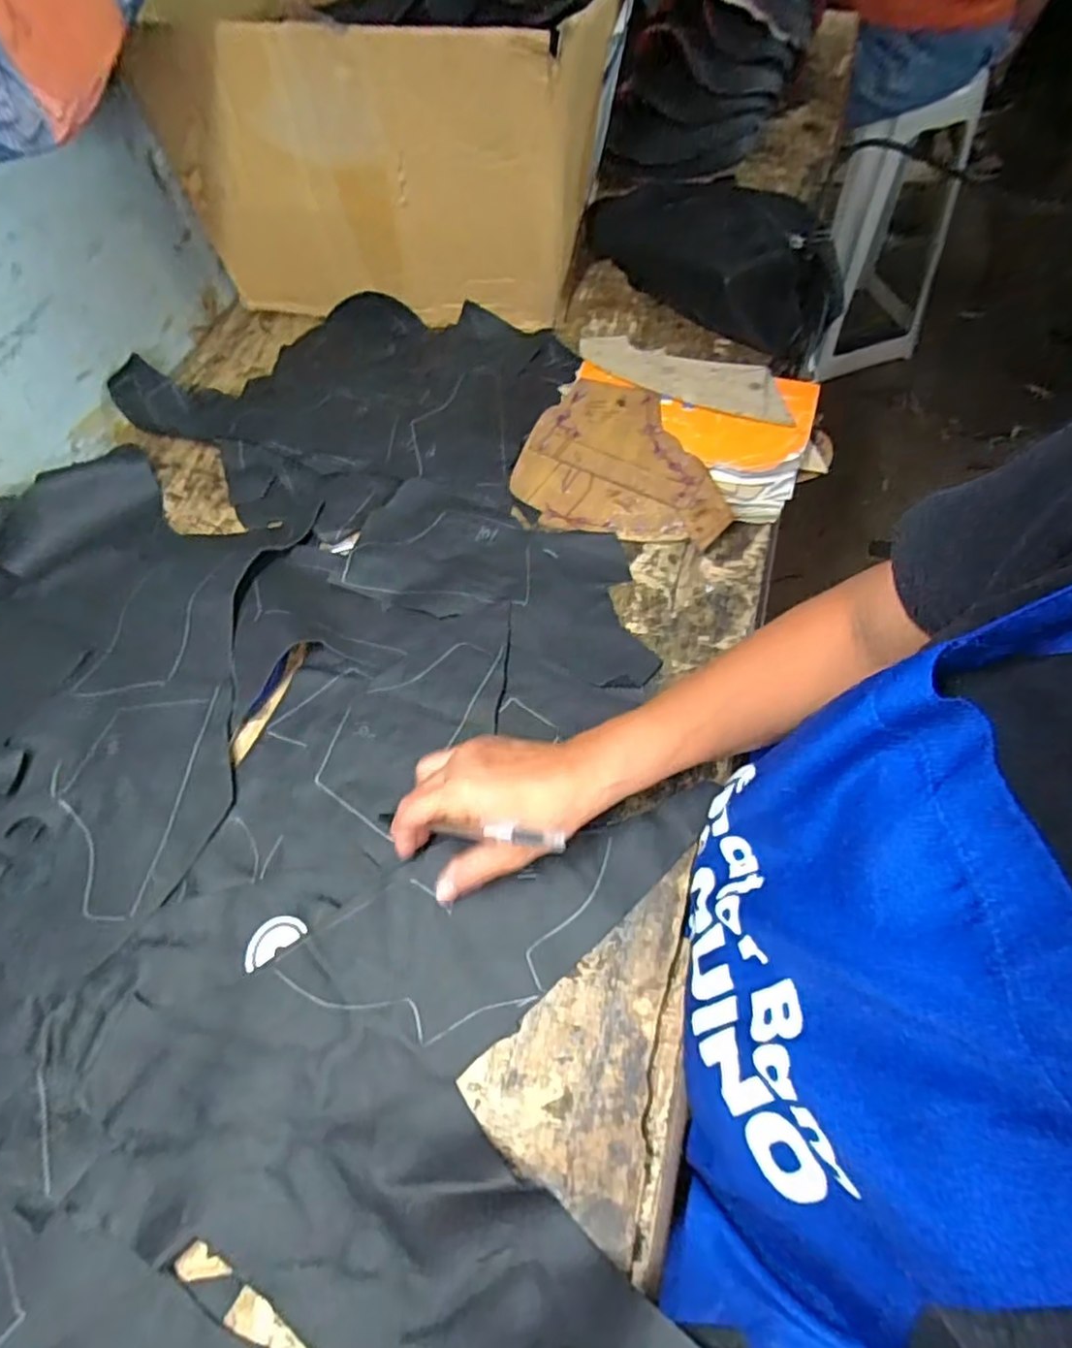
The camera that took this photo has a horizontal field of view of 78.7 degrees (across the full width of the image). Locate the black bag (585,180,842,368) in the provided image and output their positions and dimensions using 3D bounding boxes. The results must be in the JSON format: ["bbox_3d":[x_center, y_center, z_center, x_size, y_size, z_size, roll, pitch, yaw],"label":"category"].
[{"bbox_3d":[0.173,-0.420,0.648,0.105,0.082,0.293,-38,66,-17],"label":"black bag"}]

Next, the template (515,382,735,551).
[{"bbox_3d":[0.073,-0.179,0.544,0.178,0.011,0.125,13,88,16],"label":"template"}]

